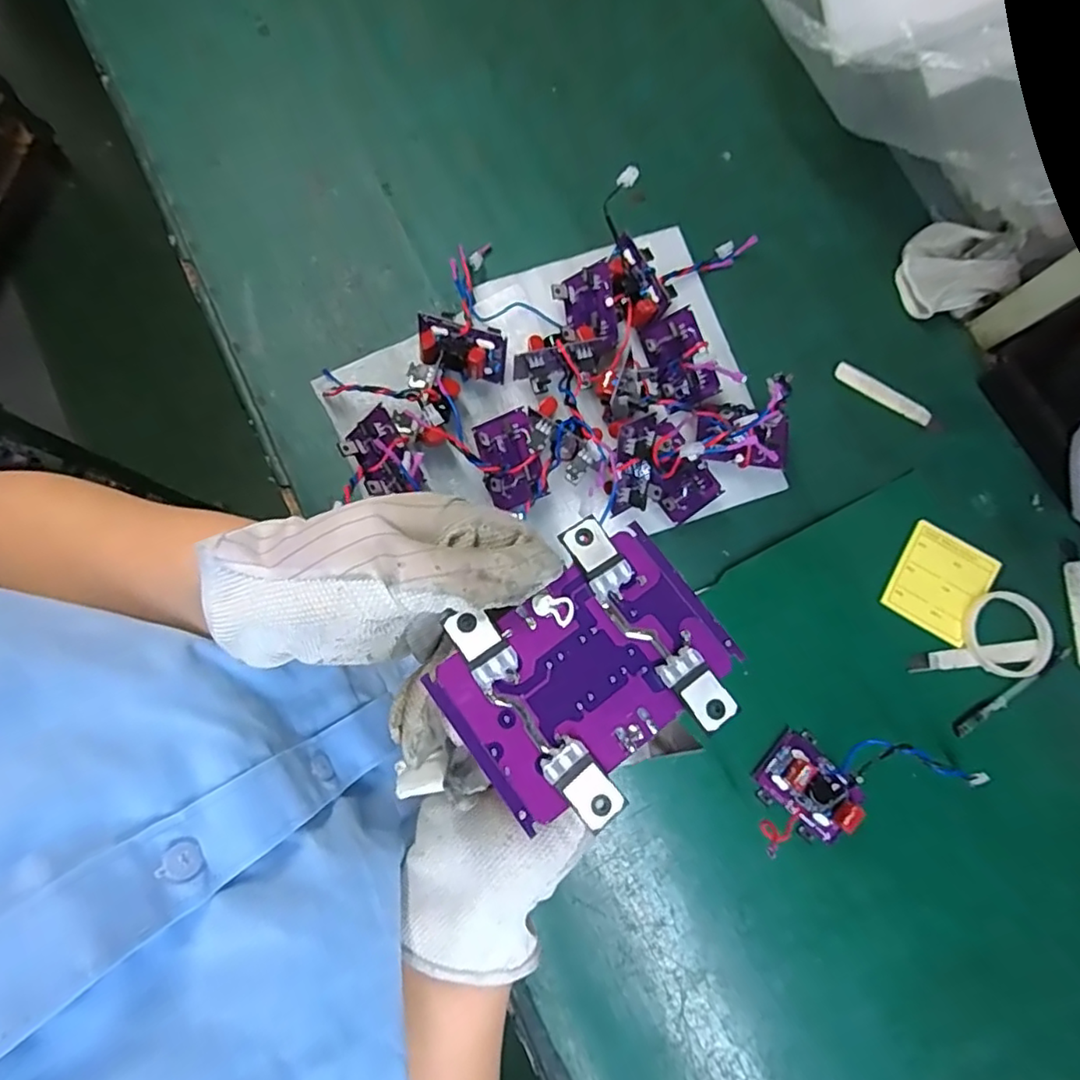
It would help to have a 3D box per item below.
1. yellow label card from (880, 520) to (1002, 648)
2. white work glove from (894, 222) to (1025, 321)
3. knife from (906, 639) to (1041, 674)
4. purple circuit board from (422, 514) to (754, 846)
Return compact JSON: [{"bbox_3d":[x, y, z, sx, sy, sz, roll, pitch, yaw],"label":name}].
[{"bbox_3d":[0.433,0.047,0.666,0.096,0.004,0.107,31,81,5],"label":"yellow label card"},{"bbox_3d":[0.470,-0.308,0.698,0.102,0.069,0.119,-42,83,-8],"label":"white work glove"},{"bbox_3d":[0.461,0.123,0.652,0.138,0.004,0.021,-6,80,-2],"label":"knife"},{"bbox_3d":[0.017,0.045,0.214,0.095,0.016,0.080,-38,82,-7],"label":"purple circuit board"}]

